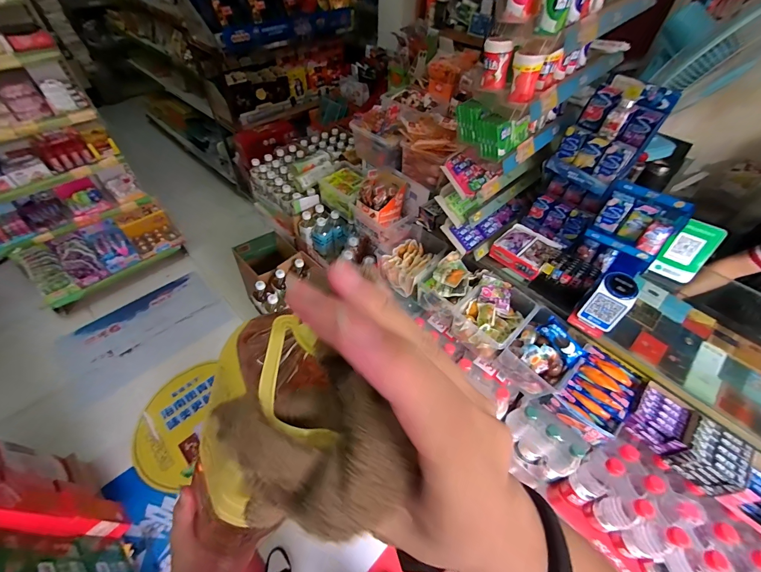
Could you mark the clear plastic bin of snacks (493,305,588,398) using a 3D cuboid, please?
[{"bbox_3d":[0.427,0.170,0.848,0.205,0.122,0.152,-37,61,-28],"label":"clear plastic bin of snacks"}]

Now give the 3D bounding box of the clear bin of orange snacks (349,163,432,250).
[{"bbox_3d":[0.025,-0.266,1.105,0.173,0.184,0.201,-33,59,-26],"label":"clear bin of orange snacks"}]

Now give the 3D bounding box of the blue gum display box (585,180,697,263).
[{"bbox_3d":[0.628,-0.160,0.802,0.160,0.158,0.085,37,16,22],"label":"blue gum display box"}]

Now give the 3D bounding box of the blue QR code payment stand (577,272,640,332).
[{"bbox_3d":[0.556,0.039,0.791,0.080,0.118,0.084,35,57,24],"label":"blue QR code payment stand"}]

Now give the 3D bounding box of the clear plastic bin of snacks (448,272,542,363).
[{"bbox_3d":[0.318,0.079,0.904,0.196,0.142,0.163,-37,61,-28],"label":"clear plastic bin of snacks"}]

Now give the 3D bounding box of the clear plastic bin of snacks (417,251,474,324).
[{"bbox_3d":[0.206,0.001,0.984,0.144,0.141,0.168,35,57,24],"label":"clear plastic bin of snacks"}]

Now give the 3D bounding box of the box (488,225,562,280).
[{"bbox_3d":[0.427,-0.105,0.956,0.151,0.043,0.154,37,58,25],"label":"box"}]

